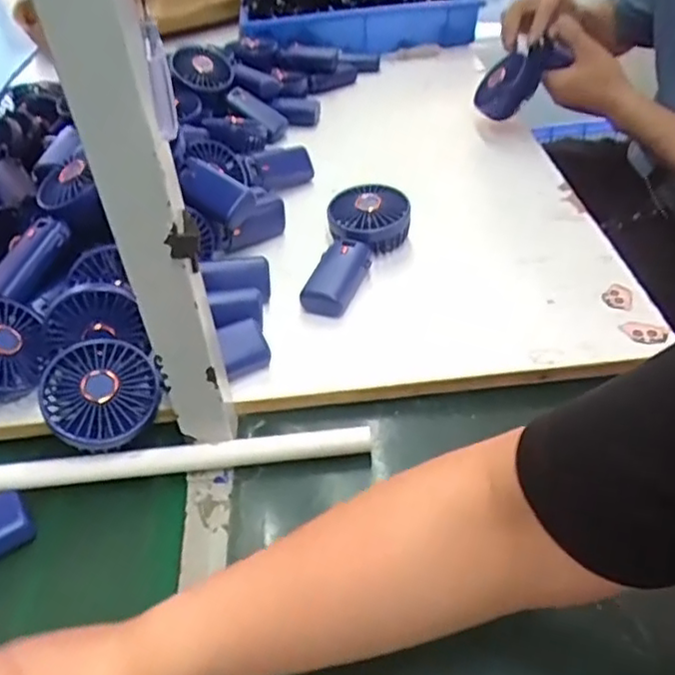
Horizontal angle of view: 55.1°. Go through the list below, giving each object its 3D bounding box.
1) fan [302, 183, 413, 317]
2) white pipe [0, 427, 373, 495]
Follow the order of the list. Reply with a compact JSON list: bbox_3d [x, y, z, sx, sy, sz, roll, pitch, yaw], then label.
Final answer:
[{"bbox_3d":[0.023,-0.094,0.660,0.084,0.044,0.175,6,42,12],"label":"fan"},{"bbox_3d":[-0.308,0.115,0.500,0.669,0.021,0.021,-6,41,-2],"label":"white pipe"}]

